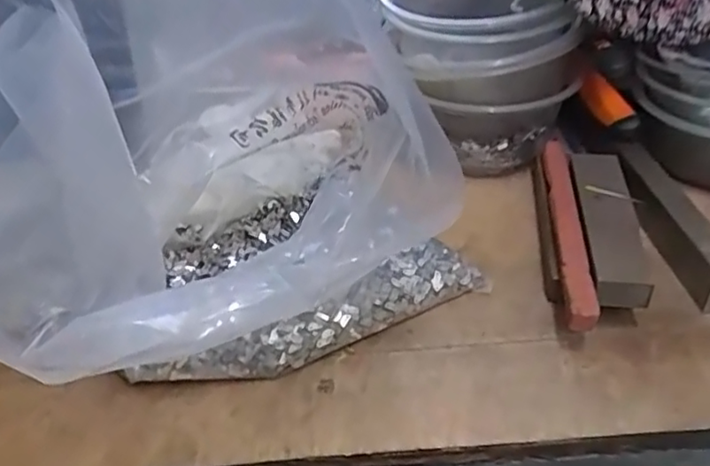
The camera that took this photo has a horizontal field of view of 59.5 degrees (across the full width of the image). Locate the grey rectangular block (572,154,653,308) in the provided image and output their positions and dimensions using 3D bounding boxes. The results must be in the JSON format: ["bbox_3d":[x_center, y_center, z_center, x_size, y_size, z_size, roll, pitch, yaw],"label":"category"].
[{"bbox_3d":[0.127,-0.003,0.316,0.023,0.030,0.110,3,41,10],"label":"grey rectangular block"}]

